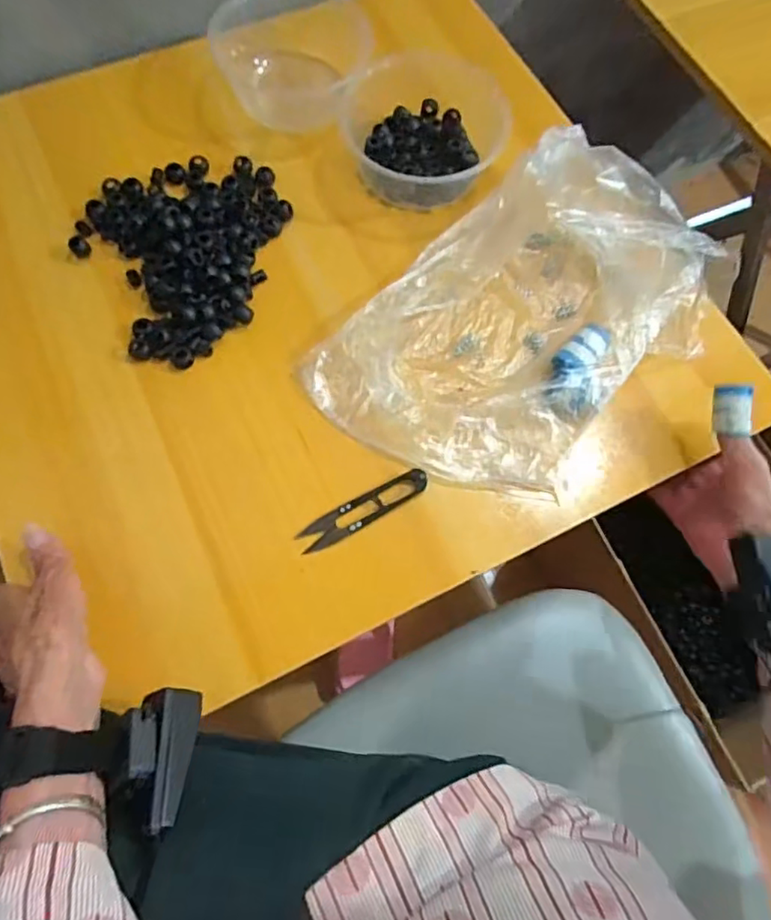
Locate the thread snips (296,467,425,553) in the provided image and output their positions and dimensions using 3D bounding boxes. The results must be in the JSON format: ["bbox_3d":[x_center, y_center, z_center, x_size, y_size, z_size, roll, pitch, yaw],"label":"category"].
[{"bbox_3d":[-0.015,0.036,0.422,0.102,0.007,0.020,-27,74,-11],"label":"thread snips"}]

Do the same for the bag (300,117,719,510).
[{"bbox_3d":[0.104,-0.106,0.447,0.295,0.067,0.197,-42,77,-14],"label":"bag"}]

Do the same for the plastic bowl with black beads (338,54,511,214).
[{"bbox_3d":[0.034,-0.298,0.524,0.137,0.042,0.134,23,72,6],"label":"plastic bowl with black beads"}]

